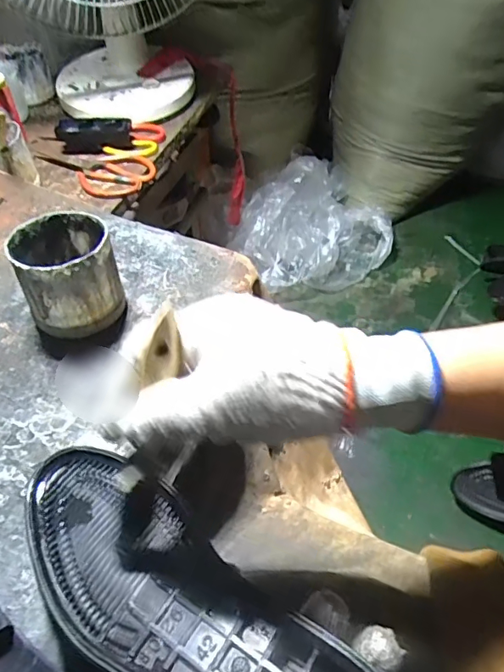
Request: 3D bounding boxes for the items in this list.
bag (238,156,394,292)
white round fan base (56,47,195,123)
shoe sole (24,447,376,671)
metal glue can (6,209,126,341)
[{"bbox_3d":[0.166,-0.279,1.309,0.398,0.211,0.280,-32,56,-23],"label":"bag"},{"bbox_3d":[-0.228,-0.459,0.928,0.243,0.052,0.227,-18,51,-12],"label":"white round fan base"},{"bbox_3d":[-0.047,0.155,0.298,0.278,0.026,0.092,22,51,35],"label":"shoe sole"},{"bbox_3d":[-0.173,-0.058,0.480,0.080,0.088,0.098,-20,50,-16],"label":"metal glue can"}]

